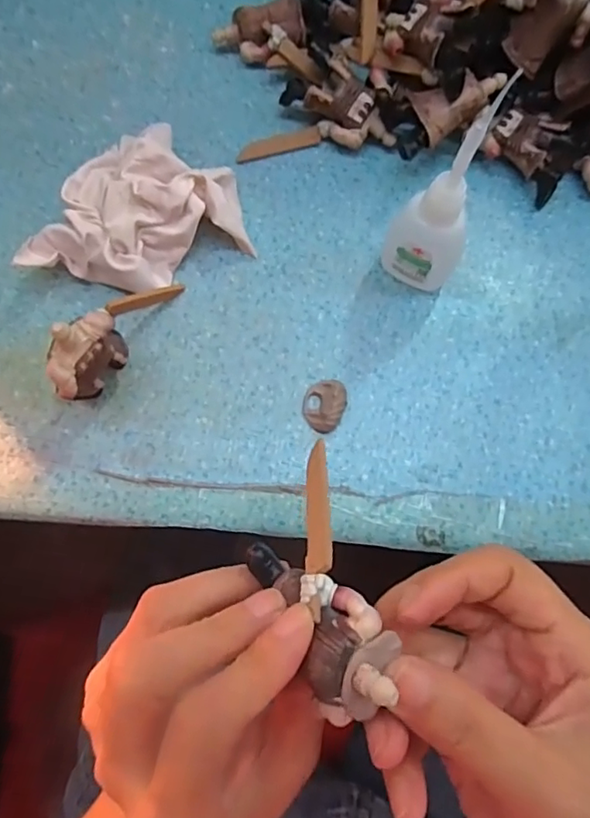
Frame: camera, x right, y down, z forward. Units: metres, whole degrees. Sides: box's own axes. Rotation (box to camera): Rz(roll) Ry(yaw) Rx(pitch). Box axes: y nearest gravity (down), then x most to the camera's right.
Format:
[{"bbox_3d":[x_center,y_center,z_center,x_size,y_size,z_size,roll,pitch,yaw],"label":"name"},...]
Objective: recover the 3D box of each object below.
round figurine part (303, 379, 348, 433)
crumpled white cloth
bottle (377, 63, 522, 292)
[{"bbox_3d":[0.013,-0.002,0.256,0.019,0.010,0.023,25,77,5],"label":"round figurine part"},{"bbox_3d":[-0.077,-0.091,0.265,0.099,0.031,0.067,-24,78,-6],"label":"crumpled white cloth"},{"bbox_3d":[0.059,-0.081,0.225,0.032,0.108,0.018,28,78,6],"label":"bottle"}]

